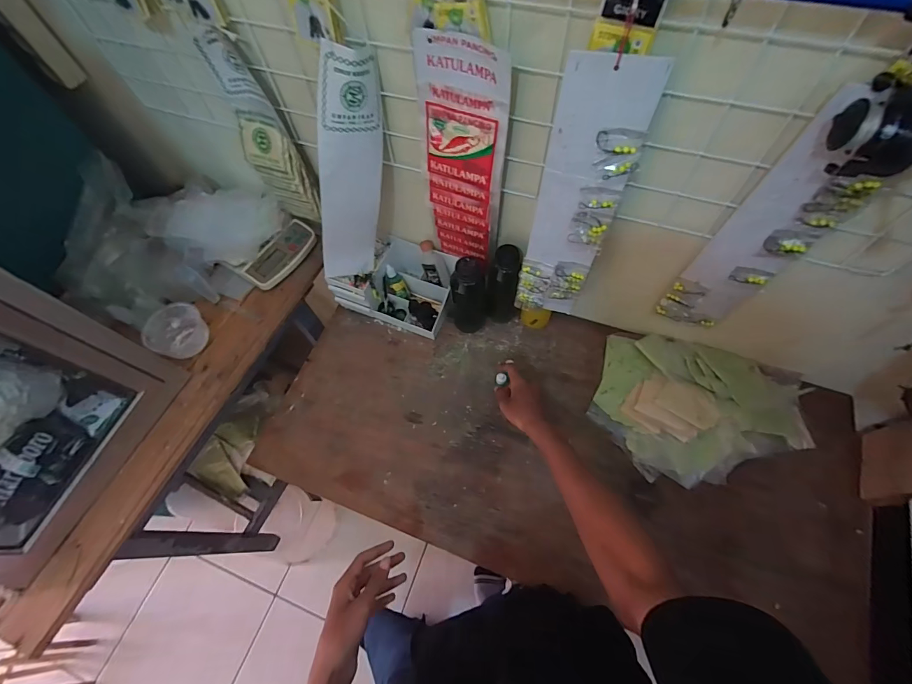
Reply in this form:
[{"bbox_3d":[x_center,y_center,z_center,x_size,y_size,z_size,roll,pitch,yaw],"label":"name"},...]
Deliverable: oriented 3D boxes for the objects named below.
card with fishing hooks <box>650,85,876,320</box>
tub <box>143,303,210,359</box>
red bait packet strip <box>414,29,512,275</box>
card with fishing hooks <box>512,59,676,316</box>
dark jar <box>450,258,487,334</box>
[{"bbox_3d":[0.386,-0.119,0.516,0.097,0.402,0.024,27,70,13],"label":"card with fishing hooks"},{"bbox_3d":[-0.502,-0.020,0.717,0.086,0.065,0.098,17,65,11],"label":"tub"},{"bbox_3d":[0.010,-0.236,0.578,0.111,0.359,0.019,21,65,12],"label":"red bait packet strip"},{"bbox_3d":[0.157,-0.162,0.545,0.101,0.405,0.018,15,60,8],"label":"card with fishing hooks"},{"bbox_3d":[0.024,-0.089,0.748,0.067,0.188,0.067,0,63,3],"label":"dark jar"}]

